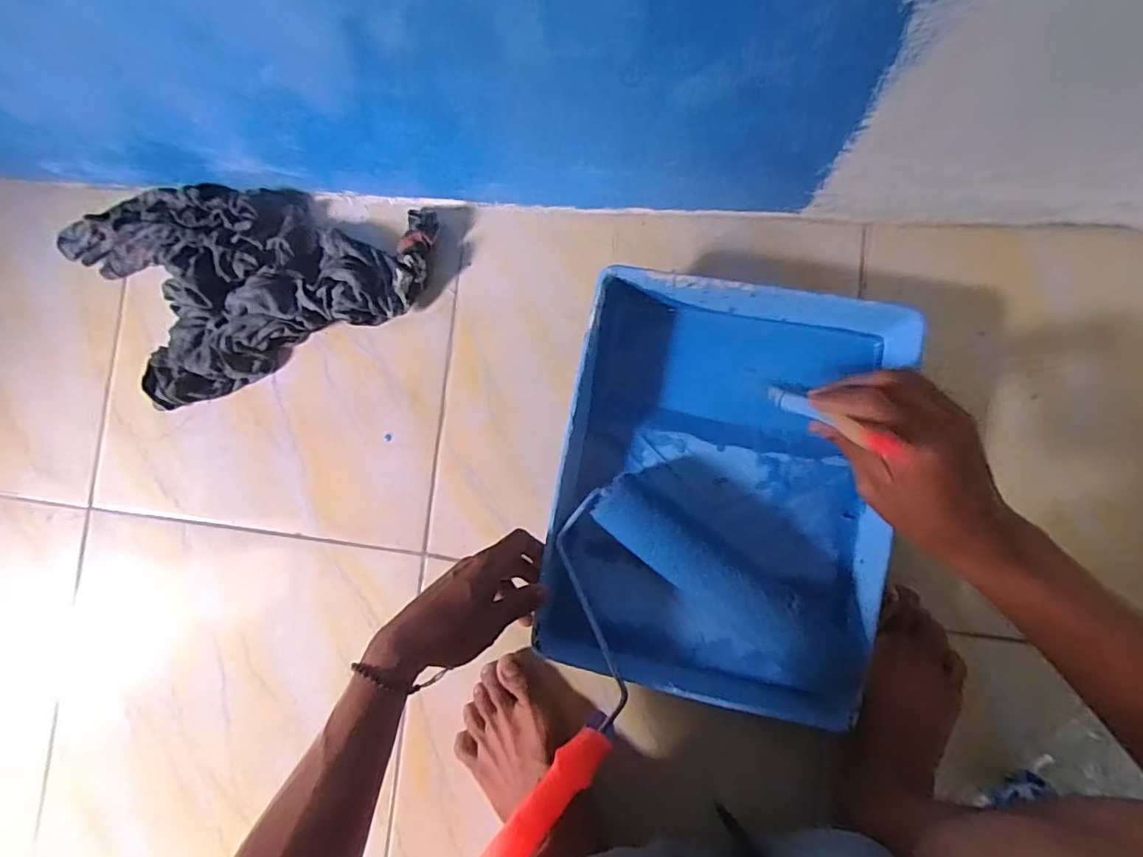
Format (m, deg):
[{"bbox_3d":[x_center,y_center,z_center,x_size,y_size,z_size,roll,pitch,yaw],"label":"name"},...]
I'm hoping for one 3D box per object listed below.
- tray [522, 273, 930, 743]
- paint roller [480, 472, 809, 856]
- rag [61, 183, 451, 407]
[{"bbox_3d":[0.128,0.053,0.478,0.268,0.071,0.349,10,90,5],"label":"tray"},{"bbox_3d":[0.049,0.223,0.466,0.219,0.093,0.325,25,89,7],"label":"paint roller"},{"bbox_3d":[-0.345,-0.187,0.578,0.386,0.041,0.250,-24,87,5],"label":"rag"}]

